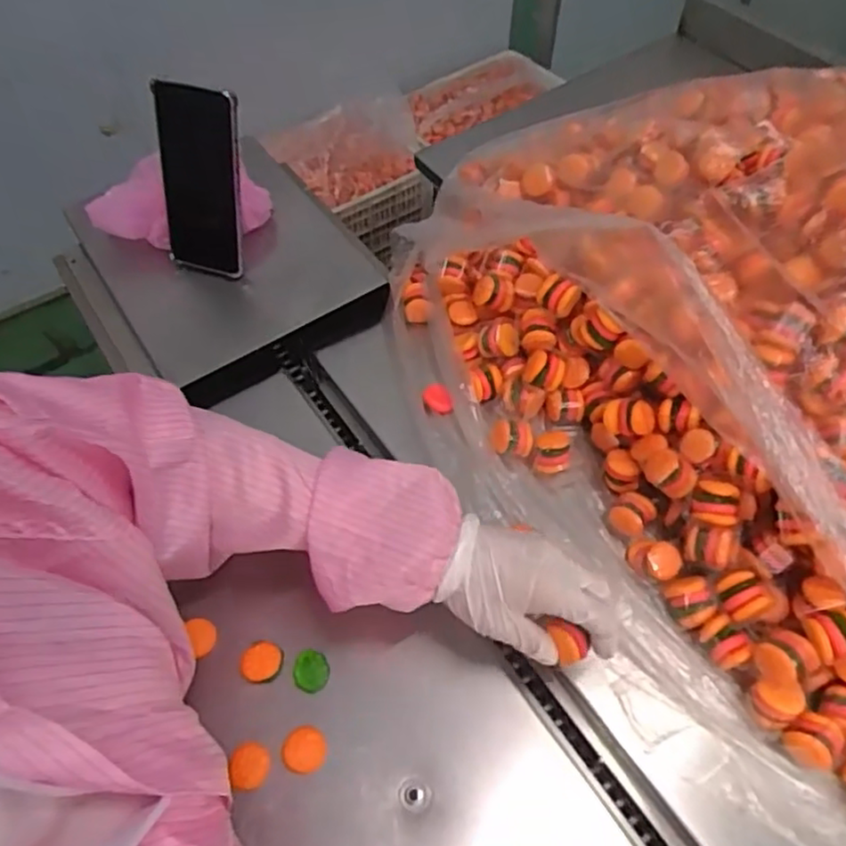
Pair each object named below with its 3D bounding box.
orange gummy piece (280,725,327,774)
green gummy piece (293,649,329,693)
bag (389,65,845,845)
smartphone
[{"bbox_3d":[-0.080,0.221,0.443,0.029,0.009,0.028,0,58,0],"label":"orange gummy piece"},{"bbox_3d":[-0.080,0.178,0.469,0.026,0.004,0.026,0,58,0],"label":"green gummy piece"},{"bbox_3d":[0.283,-0.066,0.515,0.697,0.194,0.552,38,65,22],"label":"bag"},{"bbox_3d":[-0.206,-0.221,0.611,0.079,0.170,0.018,16,37,8],"label":"smartphone"}]

